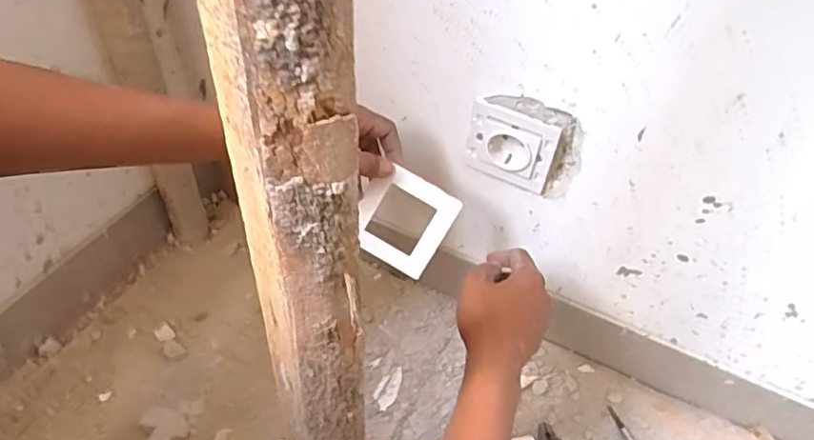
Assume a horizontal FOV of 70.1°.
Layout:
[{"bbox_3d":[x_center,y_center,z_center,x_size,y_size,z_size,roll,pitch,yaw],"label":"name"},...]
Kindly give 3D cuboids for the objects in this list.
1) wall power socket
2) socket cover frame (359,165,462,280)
[{"bbox_3d":[0.099,-0.071,0.553,0.082,0.082,0.019,22,50,17],"label":"wall power socket"},{"bbox_3d":[-0.005,0.001,0.545,0.084,0.086,0.010,31,10,2],"label":"socket cover frame"}]

